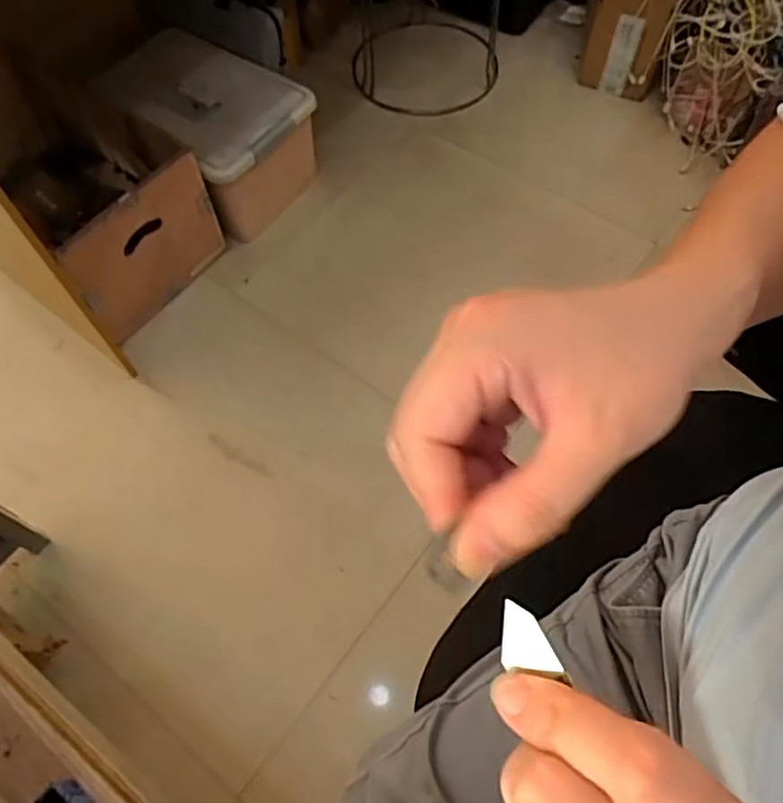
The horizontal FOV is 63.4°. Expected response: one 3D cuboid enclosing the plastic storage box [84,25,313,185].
[{"bbox_3d":[-0.354,-0.573,1.183,0.359,0.057,0.290,39,68,19],"label":"plastic storage box"}]

